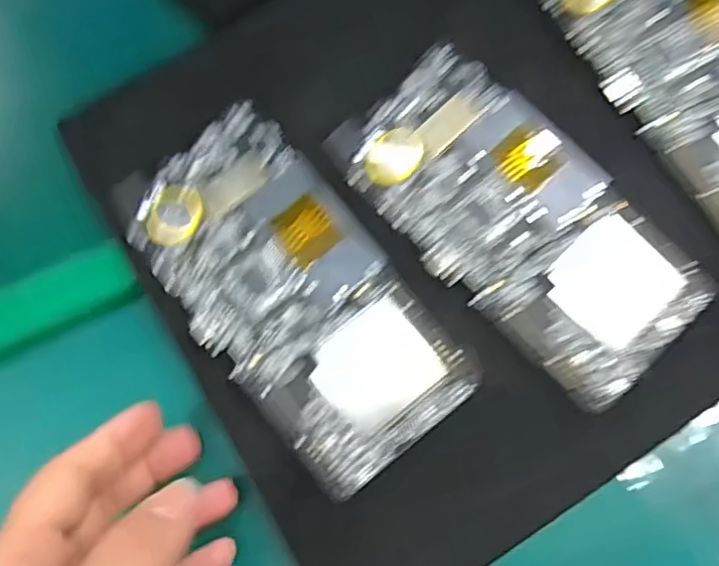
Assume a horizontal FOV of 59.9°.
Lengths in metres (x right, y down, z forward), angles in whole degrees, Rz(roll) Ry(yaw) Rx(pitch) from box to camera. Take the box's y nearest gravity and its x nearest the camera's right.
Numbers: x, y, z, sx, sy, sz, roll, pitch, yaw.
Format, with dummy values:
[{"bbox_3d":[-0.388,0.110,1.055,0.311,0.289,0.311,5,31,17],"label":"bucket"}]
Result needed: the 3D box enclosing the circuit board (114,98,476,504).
[{"bbox_3d":[-0.027,0.003,0.251,0.077,0.007,0.150,-37,82,-5],"label":"circuit board"}]

